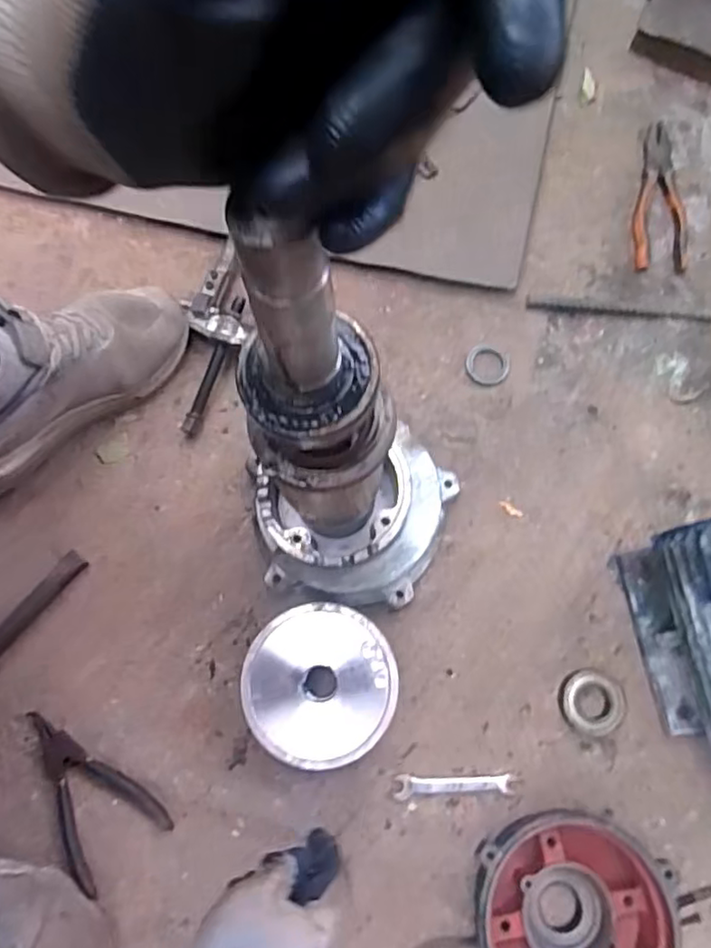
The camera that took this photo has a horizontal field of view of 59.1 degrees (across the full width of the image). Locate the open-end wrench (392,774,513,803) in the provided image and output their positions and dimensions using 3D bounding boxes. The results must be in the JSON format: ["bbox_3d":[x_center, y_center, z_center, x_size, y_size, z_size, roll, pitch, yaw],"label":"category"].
[{"bbox_3d":[0.090,0.291,0.585,0.108,0.006,0.022,-3,77,0],"label":"open-end wrench"}]

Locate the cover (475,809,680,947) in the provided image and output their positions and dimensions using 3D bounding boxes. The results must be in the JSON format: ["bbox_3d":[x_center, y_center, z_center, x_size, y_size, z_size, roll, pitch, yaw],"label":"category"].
[{"bbox_3d":[0.183,0.367,0.536,0.168,0.068,0.163,-33,79,-7],"label":"cover"}]

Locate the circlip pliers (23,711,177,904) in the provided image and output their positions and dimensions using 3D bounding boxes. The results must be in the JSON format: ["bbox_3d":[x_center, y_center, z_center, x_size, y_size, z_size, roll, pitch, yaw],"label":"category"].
[{"bbox_3d":[-0.256,0.292,0.584,0.092,0.007,0.161,-41,80,-8],"label":"circlip pliers"}]

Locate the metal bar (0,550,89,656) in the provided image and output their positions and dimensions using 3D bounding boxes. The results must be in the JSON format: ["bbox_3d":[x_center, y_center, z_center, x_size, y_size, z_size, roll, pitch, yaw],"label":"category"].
[{"bbox_3d":[-0.328,0.138,0.623,0.026,0.008,0.143,38,80,8],"label":"metal bar"}]

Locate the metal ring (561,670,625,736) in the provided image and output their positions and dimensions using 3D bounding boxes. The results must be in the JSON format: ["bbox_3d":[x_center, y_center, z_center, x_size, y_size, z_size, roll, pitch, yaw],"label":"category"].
[{"bbox_3d":[0.229,0.220,0.602,0.060,0.015,0.062,0,77,0],"label":"metal ring"}]

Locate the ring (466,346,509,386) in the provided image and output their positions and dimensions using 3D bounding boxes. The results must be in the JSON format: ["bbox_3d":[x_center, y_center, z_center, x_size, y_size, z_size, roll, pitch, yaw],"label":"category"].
[{"bbox_3d":[0.143,-0.117,0.680,0.047,0.004,0.044,0,77,0],"label":"ring"}]

